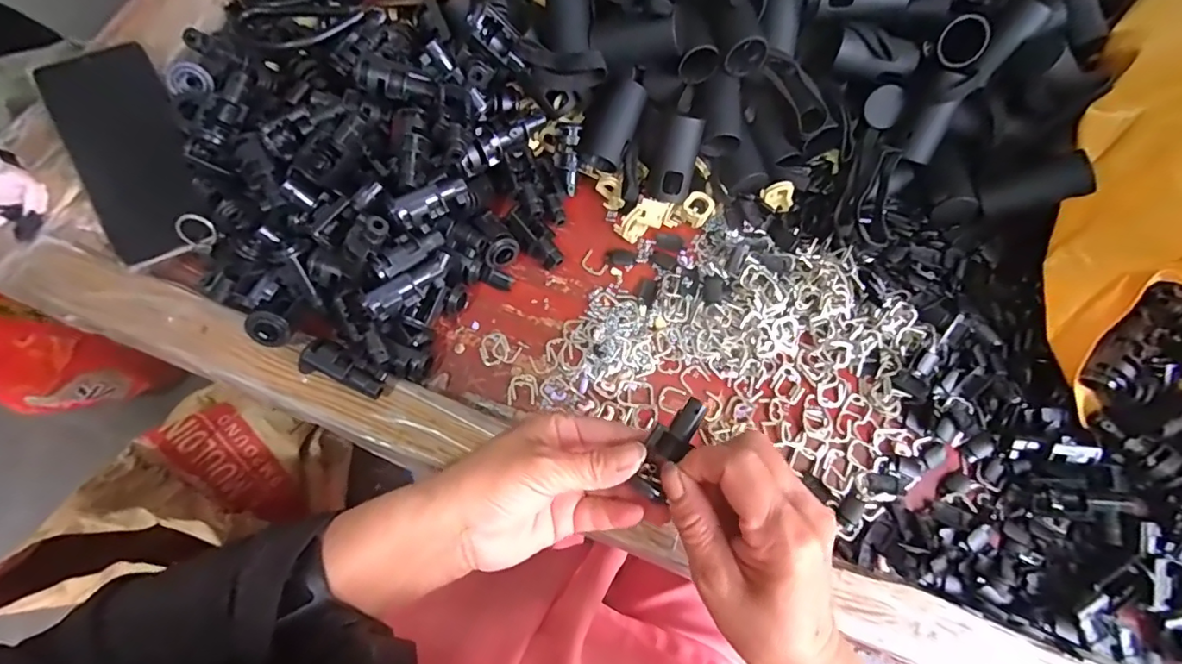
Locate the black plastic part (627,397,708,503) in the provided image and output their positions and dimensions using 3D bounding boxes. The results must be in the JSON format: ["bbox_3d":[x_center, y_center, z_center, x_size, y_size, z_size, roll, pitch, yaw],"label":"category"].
[{"bbox_3d":[0.039,0.057,0.261,0.021,0.014,0.054,34,79,8],"label":"black plastic part"}]

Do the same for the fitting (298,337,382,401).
[{"bbox_3d":[-0.159,0.026,0.338,0.051,0.025,0.024,26,75,6],"label":"fitting"}]

